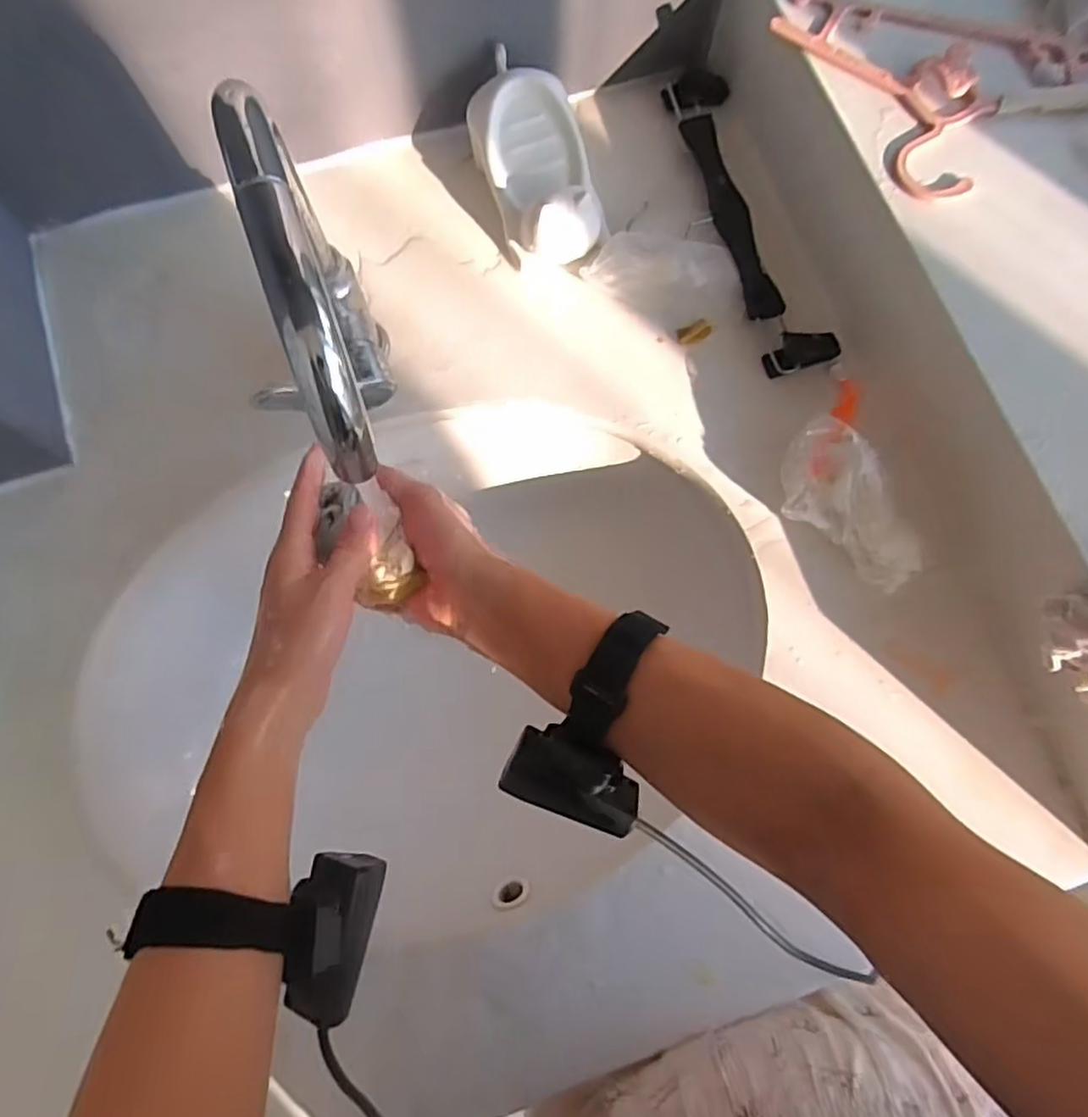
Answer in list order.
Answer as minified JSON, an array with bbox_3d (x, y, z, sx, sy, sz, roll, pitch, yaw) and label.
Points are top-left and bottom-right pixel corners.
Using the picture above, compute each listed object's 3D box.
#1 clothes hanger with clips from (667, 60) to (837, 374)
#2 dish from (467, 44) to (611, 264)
[{"bbox_3d":[0.164,-0.285,0.536,0.065,0.029,0.291,-12,76,-5],"label":"clothes hanger with clips"},{"bbox_3d":[-0.004,-0.309,0.519,0.081,0.063,0.157,-24,77,-8],"label":"dish"}]

